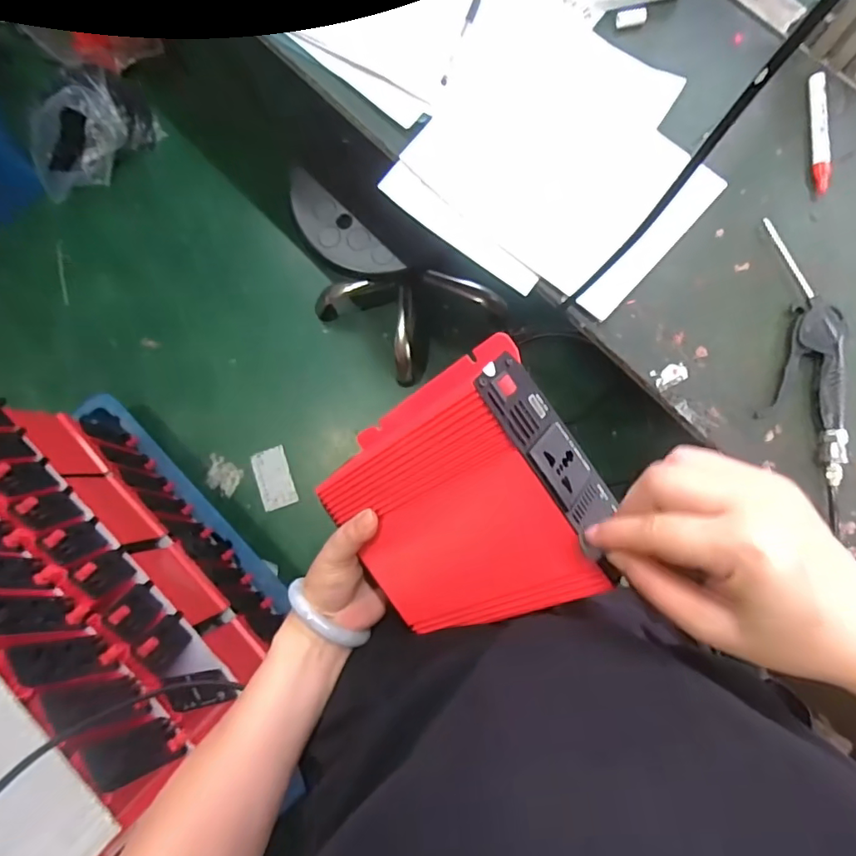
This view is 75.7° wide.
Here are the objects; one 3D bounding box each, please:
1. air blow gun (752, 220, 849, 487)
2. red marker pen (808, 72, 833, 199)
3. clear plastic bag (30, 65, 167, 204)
[{"bbox_3d":[0.384,-0.079,0.566,0.075,0.021,0.269,-2,84,6],"label":"air blow gun"},{"bbox_3d":[0.421,-0.316,0.589,0.016,0.016,0.128,-1,84,6],"label":"red marker pen"},{"bbox_3d":[-0.848,-0.728,1.361,0.187,0.168,0.350,36,88,8],"label":"clear plastic bag"}]

